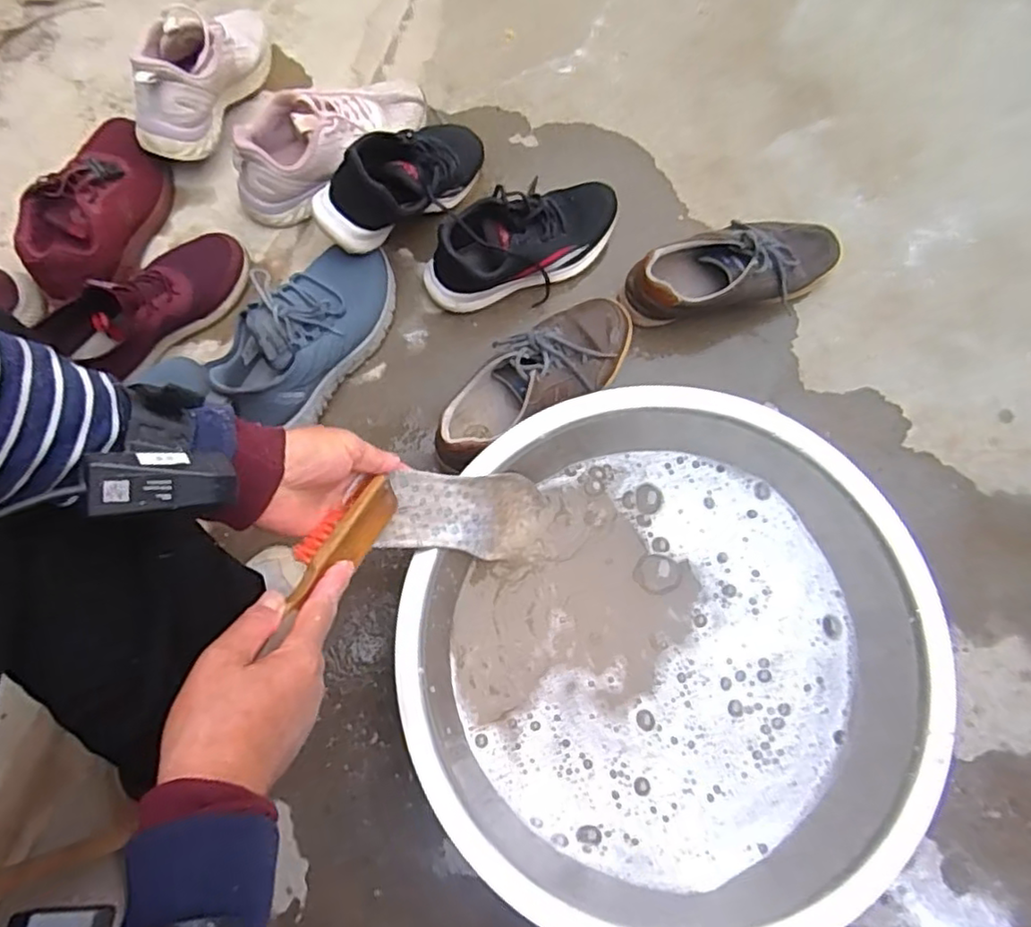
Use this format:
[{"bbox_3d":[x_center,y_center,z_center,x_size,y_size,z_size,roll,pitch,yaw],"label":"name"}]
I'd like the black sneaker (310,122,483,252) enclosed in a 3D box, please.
[{"bbox_3d":[-0.121,-0.331,0.736,0.112,0.093,0.245,38,55,9],"label":"black sneaker"}]

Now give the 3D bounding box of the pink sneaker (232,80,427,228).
[{"bbox_3d":[-0.217,-0.385,0.767,0.255,0.094,0.099,-31,76,-11],"label":"pink sneaker"}]

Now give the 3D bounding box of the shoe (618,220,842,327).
[{"bbox_3d":[0.252,-0.228,0.751,0.260,0.079,0.108,-23,75,-9],"label":"shoe"}]

